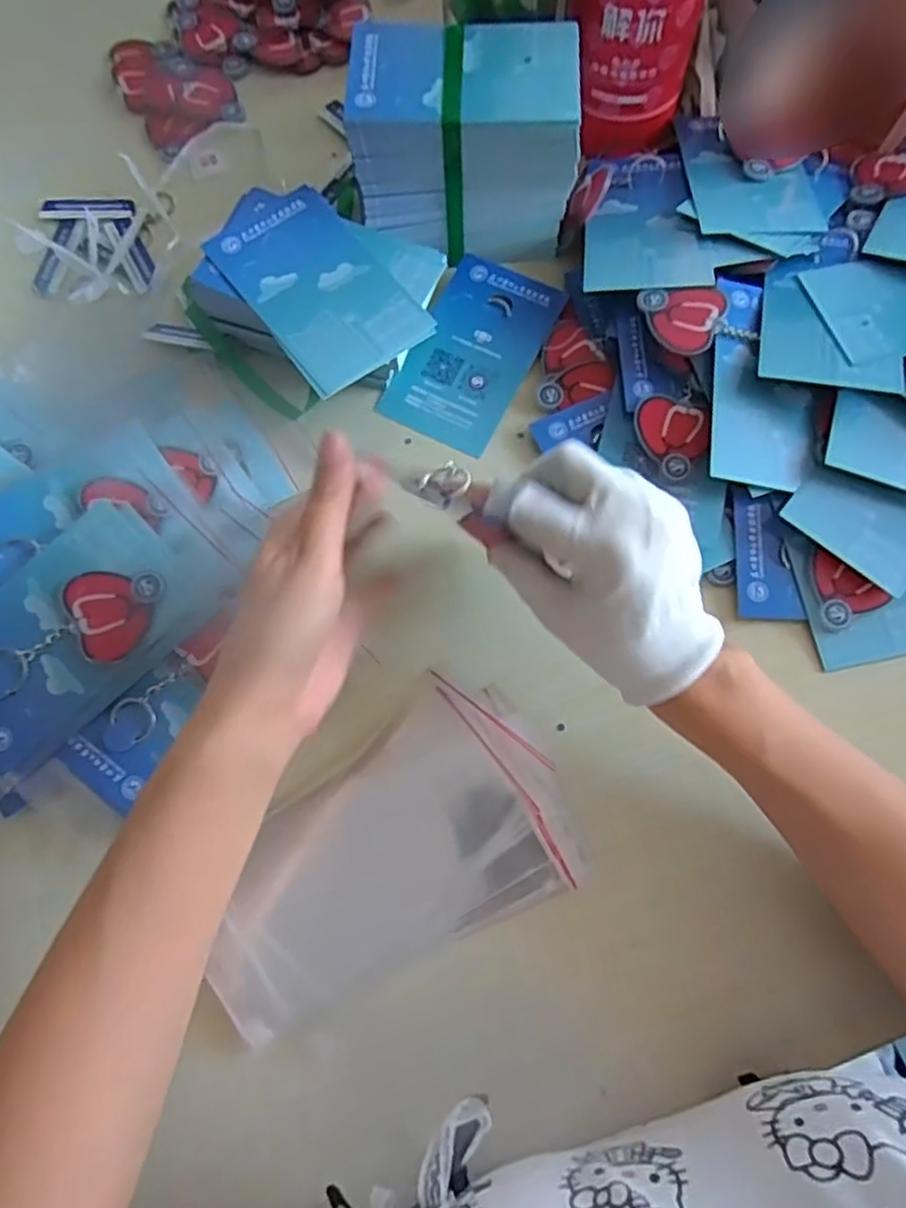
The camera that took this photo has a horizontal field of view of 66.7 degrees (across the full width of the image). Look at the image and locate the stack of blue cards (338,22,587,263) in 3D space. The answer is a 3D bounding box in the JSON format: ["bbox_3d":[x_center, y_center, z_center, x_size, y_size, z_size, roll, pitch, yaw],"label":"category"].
[{"bbox_3d":[0.008,-0.293,0.451,0.136,0.100,0.092,-3,72,1],"label":"stack of blue cards"}]

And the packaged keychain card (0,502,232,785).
[{"bbox_3d":[-0.208,0.016,0.375,0.142,0.012,0.086,-44,90,-12],"label":"packaged keychain card"}]

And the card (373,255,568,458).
[{"bbox_3d":[0.013,-0.171,0.467,0.079,0.004,0.137,25,79,10],"label":"card"}]

